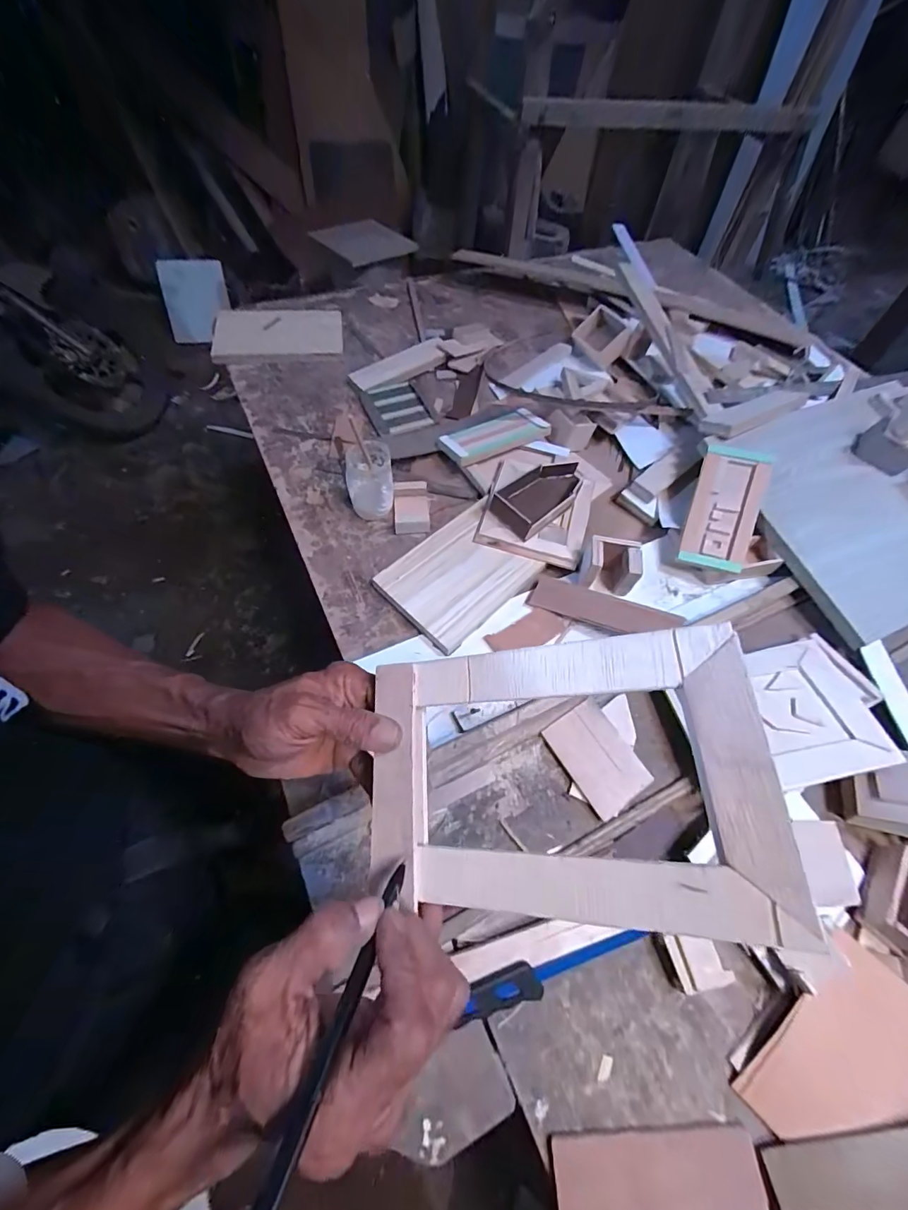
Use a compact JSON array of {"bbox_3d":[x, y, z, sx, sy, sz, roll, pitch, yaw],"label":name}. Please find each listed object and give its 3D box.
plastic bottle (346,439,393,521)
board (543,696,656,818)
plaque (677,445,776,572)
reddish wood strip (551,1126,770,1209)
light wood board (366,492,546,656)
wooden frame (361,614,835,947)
[{"bbox_3d":[-0.119,-0.175,0.622,0.065,0.097,0.060,2,60,-3],"label":"plastic bottle"},{"bbox_3d":[0.160,0.168,0.481,0.075,0.008,0.108,-30,66,-19],"label":"board"},{"bbox_3d":[0.384,-0.138,0.612,0.085,0.027,0.182,18,85,9],"label":"plaque"},{"bbox_3d":[0.161,0.451,0.339,0.161,0.010,0.053,1,60,-3],"label":"reddish wood strip"},{"bbox_3d":[0.009,-0.047,0.592,0.147,0.018,0.194,41,65,18],"label":"light wood board"},{"bbox_3d":[0.047,0.088,0.228,0.202,0.011,0.131,-10,70,22],"label":"wooden frame"}]

